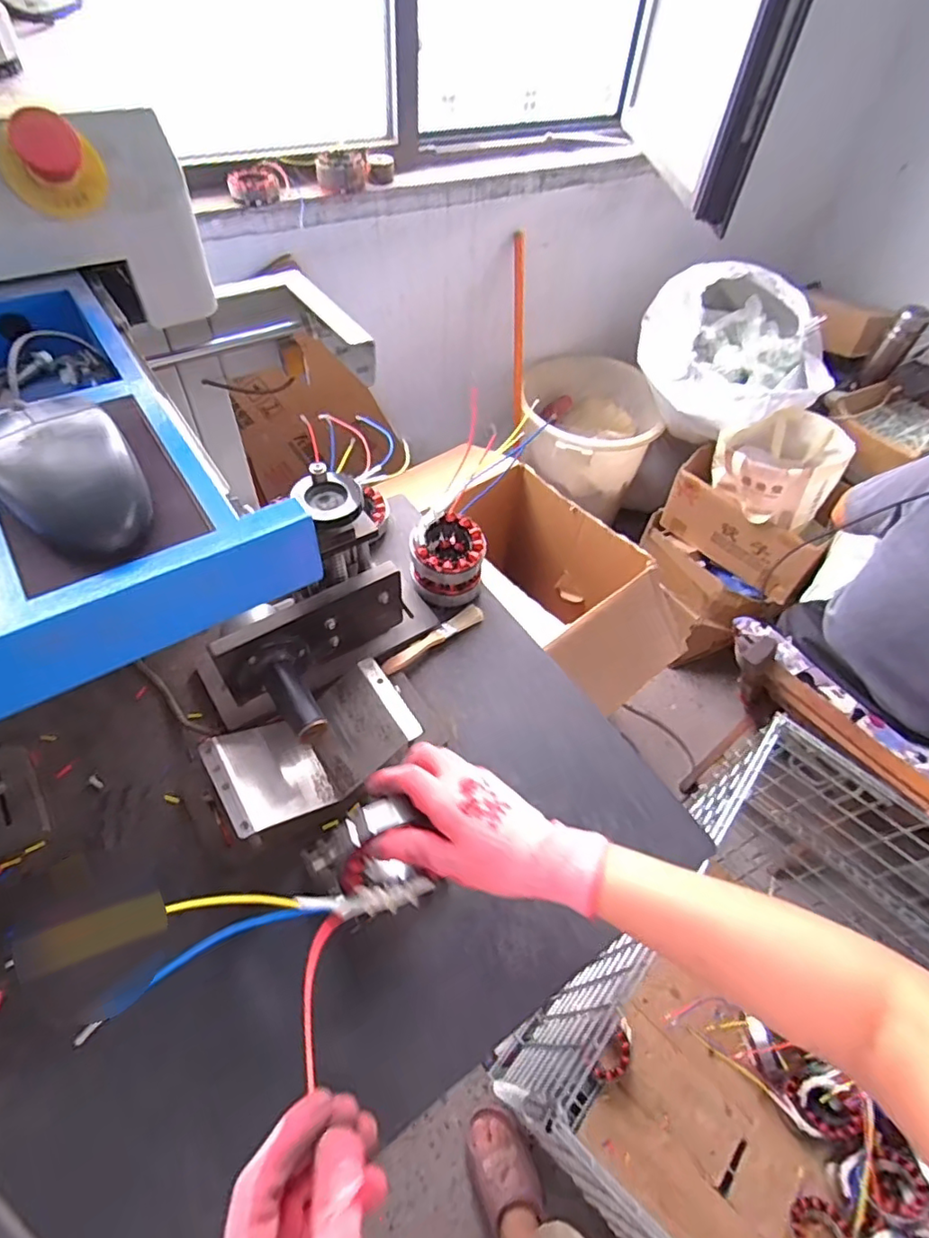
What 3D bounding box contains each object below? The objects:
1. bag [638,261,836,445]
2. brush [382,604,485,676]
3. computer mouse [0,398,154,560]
[{"bbox_3d":[0.604,-0.626,1.395,0.257,0.287,0.452,-24,59,-20],"label":"bag"},{"bbox_3d":[-0.036,0.023,0.686,0.144,0.012,0.023,-33,63,-25],"label":"brush"},{"bbox_3d":[-0.183,-0.068,0.270,0.055,0.034,0.085,-31,62,-24],"label":"computer mouse"}]

